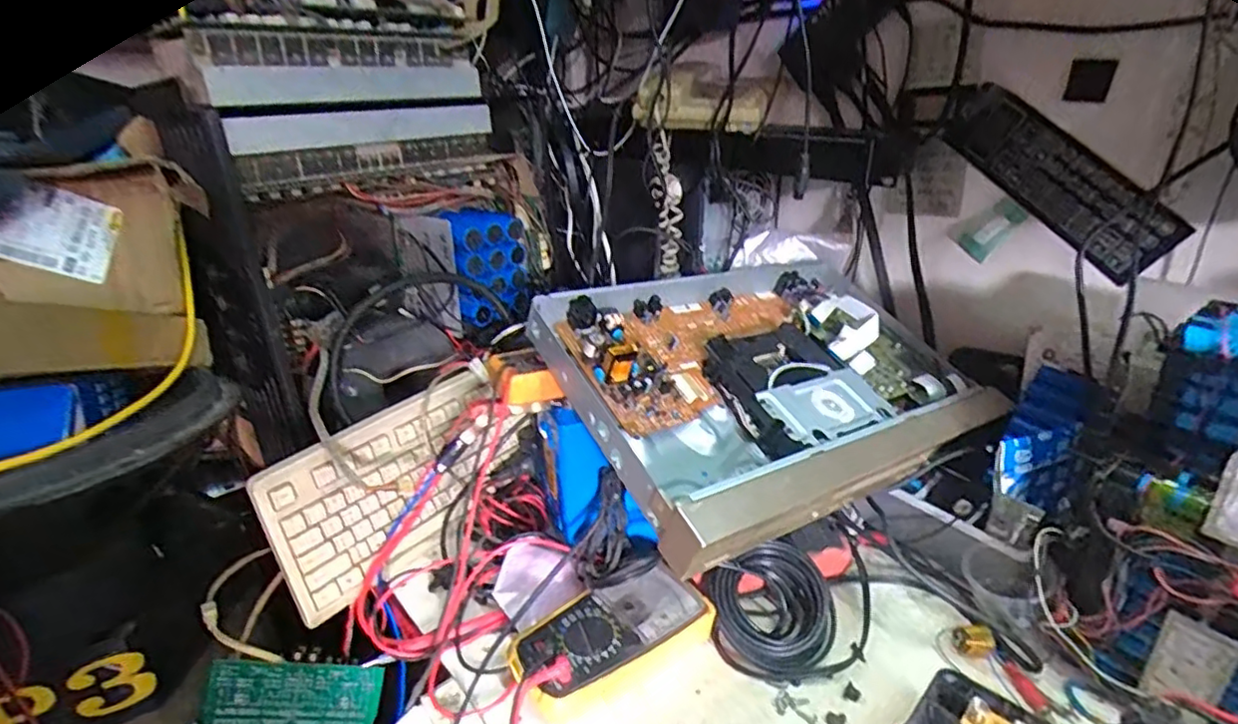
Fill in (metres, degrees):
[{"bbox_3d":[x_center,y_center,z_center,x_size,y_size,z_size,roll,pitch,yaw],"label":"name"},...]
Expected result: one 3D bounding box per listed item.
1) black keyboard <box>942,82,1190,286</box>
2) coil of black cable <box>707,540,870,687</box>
[{"bbox_3d":[0.429,-0.179,0.610,0.024,0.071,0.229,-25,67,-43],"label":"black keyboard"},{"bbox_3d":[0.138,0.214,0.530,0.102,0.068,0.099,-1,23,1],"label":"coil of black cable"}]

